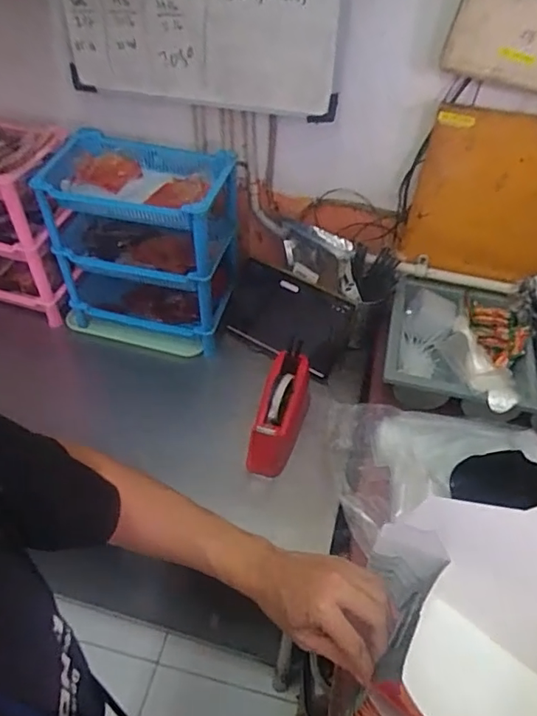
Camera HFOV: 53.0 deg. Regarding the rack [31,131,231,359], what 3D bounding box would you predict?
[{"bbox_3d":[-0.245,-0.217,1.042,0.336,0.314,0.206,9,46,5],"label":"rack"}]

